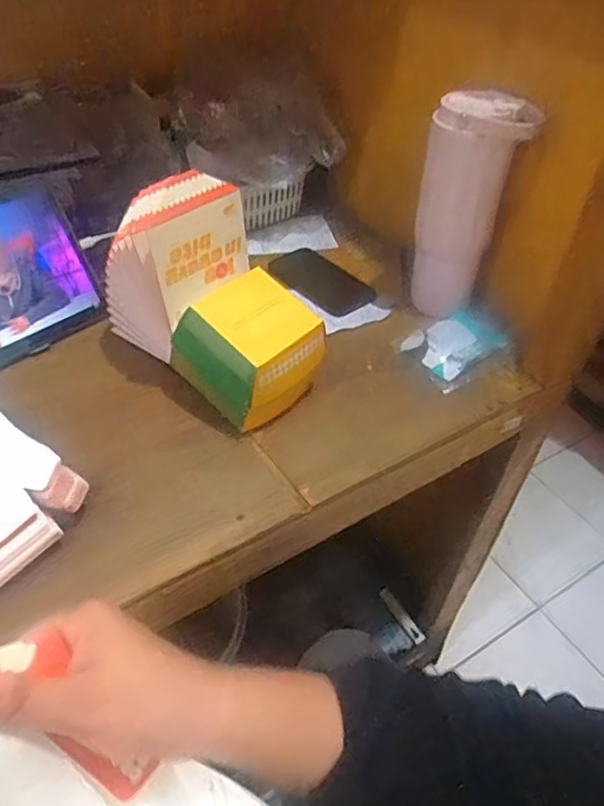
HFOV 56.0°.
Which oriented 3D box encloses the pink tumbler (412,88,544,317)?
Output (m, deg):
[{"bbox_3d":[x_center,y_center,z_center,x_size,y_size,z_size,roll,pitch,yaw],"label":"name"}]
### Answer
[{"bbox_3d":[0.181,-0.214,0.648,0.100,0.242,0.077,15,45,11],"label":"pink tumbler"}]

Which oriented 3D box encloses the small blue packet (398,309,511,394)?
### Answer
[{"bbox_3d":[0.179,-0.067,0.658,0.118,0.024,0.090,-25,51,-27],"label":"small blue packet"}]

